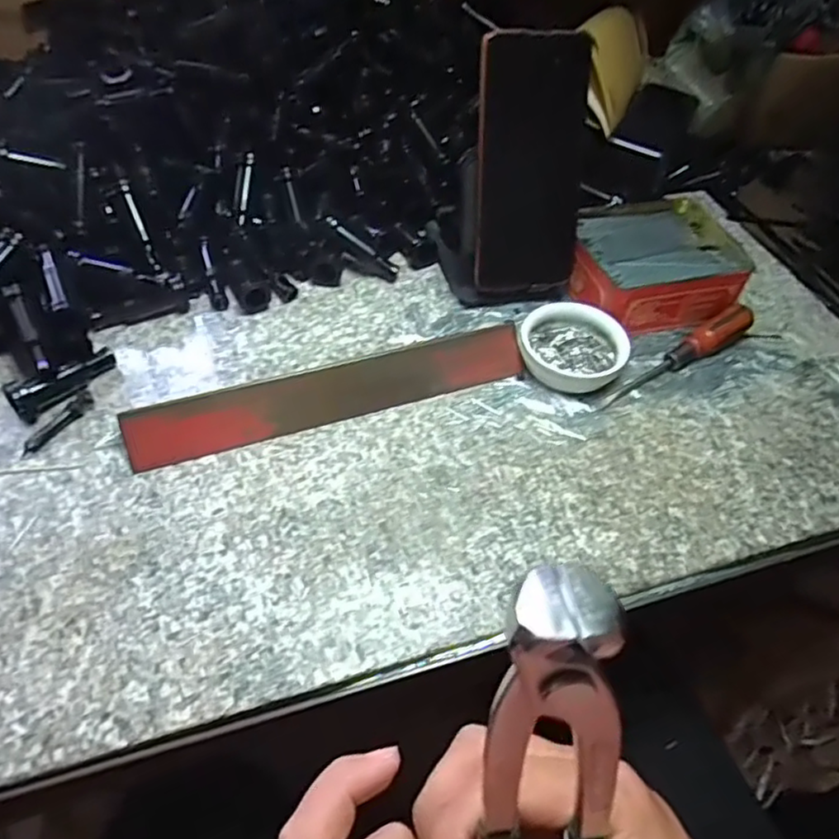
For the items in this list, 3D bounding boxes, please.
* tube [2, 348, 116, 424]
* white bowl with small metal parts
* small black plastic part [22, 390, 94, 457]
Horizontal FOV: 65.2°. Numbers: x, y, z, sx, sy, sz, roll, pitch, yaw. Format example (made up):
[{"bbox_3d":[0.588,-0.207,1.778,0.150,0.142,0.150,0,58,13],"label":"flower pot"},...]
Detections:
[{"bbox_3d":[-0.222,-0.026,0.412,0.017,0.022,0.067,37,57,23],"label":"tube"},{"bbox_3d":[0.105,-0.051,0.456,0.071,0.028,0.060,3,50,-2],"label":"white bowl with small metal parts"},{"bbox_3d":[-0.216,0.001,0.392,0.011,0.009,0.049,28,54,17],"label":"small black plastic part"}]

